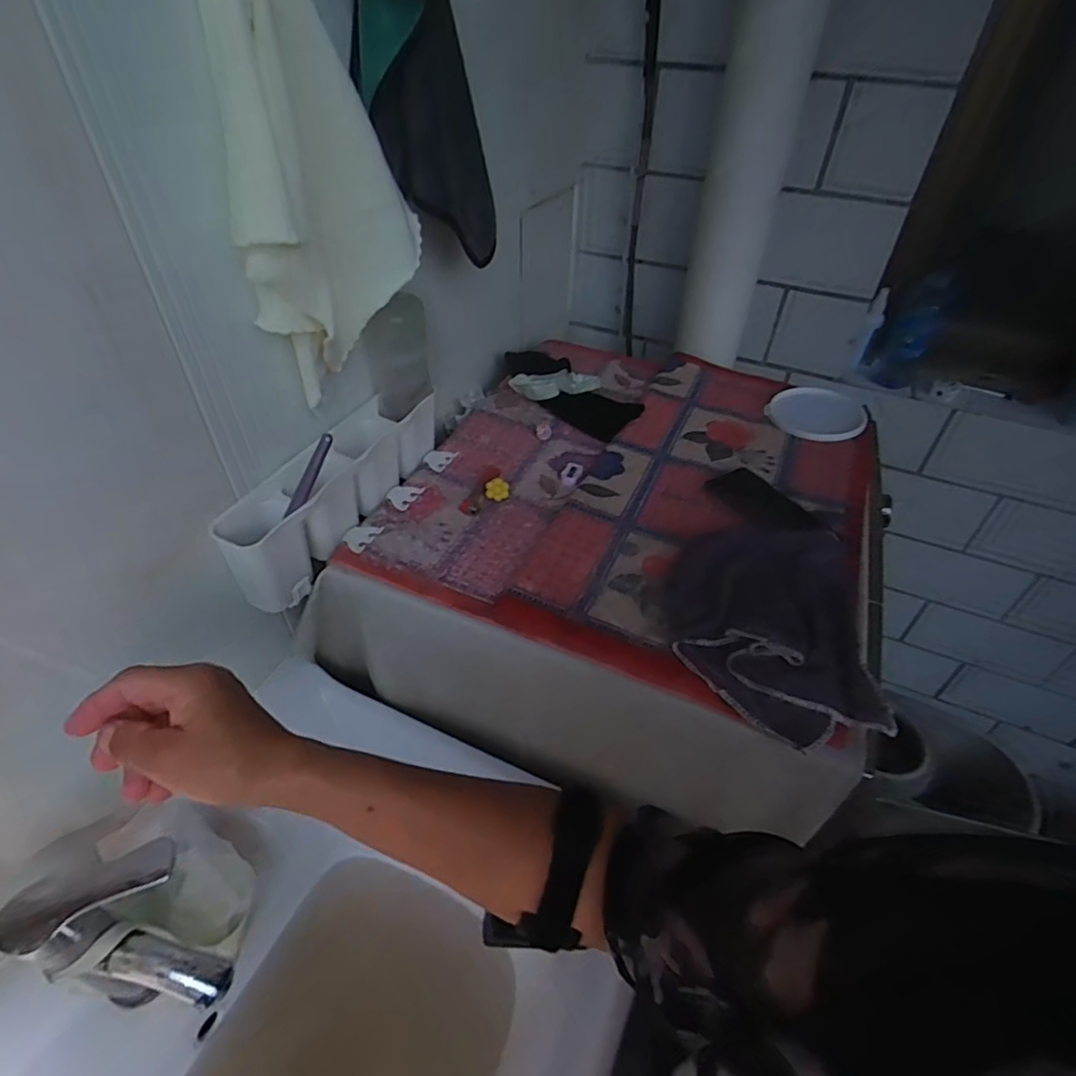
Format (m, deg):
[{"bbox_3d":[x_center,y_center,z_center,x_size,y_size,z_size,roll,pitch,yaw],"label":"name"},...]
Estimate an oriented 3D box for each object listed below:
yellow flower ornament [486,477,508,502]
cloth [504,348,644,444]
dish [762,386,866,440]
[{"bbox_3d":[-0.047,-0.056,0.680,0.028,0.027,0.012,-3,18,-5],"label":"yellow flower ornament"},{"bbox_3d":[0.044,-0.228,0.865,0.095,0.033,0.247,-26,48,-27],"label":"cloth"},{"bbox_3d":[0.383,-0.172,0.809,0.127,0.031,0.134,0,41,0],"label":"dish"}]

